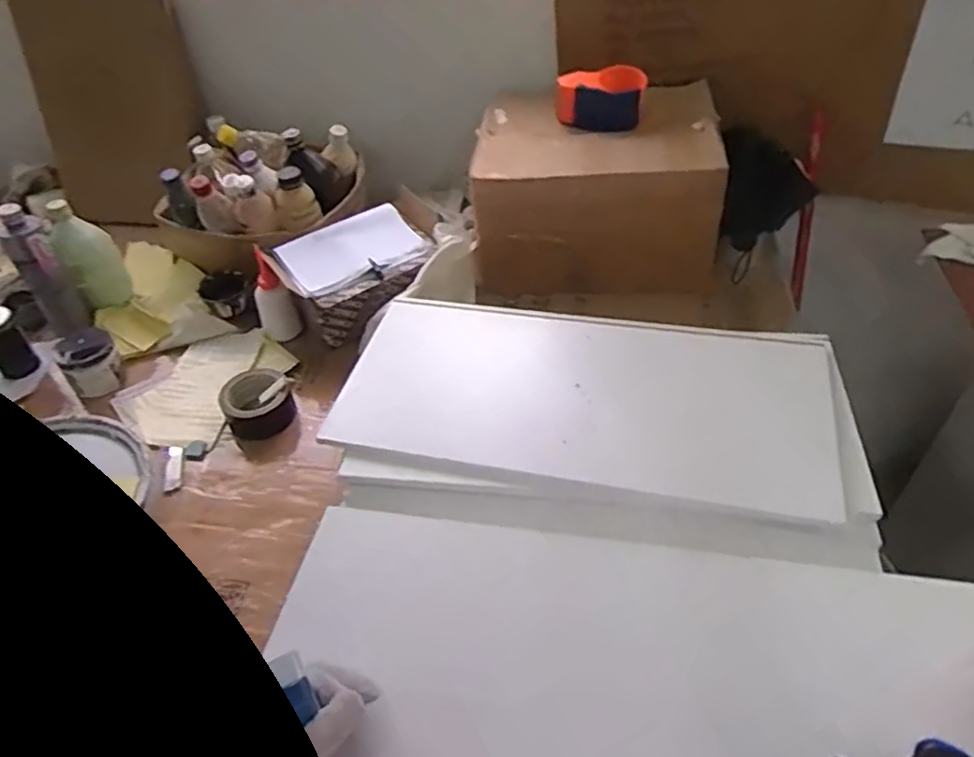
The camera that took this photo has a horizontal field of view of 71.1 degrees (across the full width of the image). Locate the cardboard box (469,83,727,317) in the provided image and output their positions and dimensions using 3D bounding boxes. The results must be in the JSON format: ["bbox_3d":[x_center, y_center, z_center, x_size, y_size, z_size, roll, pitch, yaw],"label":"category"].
[{"bbox_3d":[0.184,-0.306,1.149,0.377,0.240,0.287,5,45,8],"label":"cardboard box"}]

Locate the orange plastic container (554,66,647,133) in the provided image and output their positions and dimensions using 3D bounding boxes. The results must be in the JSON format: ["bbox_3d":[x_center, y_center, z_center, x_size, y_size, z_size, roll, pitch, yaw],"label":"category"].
[{"bbox_3d":[0.178,-0.440,1.074,0.133,0.075,0.084,10,46,13],"label":"orange plastic container"}]

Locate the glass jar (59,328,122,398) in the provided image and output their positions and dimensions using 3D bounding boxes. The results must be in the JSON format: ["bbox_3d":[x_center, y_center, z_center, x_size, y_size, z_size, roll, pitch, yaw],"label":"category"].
[{"bbox_3d":[-0.614,-0.026,1.061,0.076,0.075,0.095,-28,50,-22],"label":"glass jar"}]

